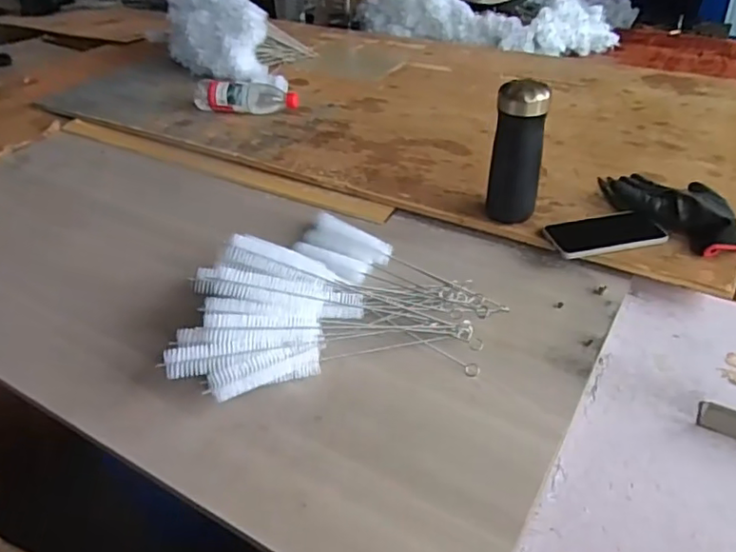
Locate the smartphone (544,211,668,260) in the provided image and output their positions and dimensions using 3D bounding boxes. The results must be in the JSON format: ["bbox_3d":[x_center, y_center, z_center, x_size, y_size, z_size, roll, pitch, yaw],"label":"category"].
[{"bbox_3d":[0.342,-0.064,0.870,0.162,0.012,0.092,-9,39,-12],"label":"smartphone"}]

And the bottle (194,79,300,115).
[{"bbox_3d":[-0.261,-0.388,1.284,0.232,0.054,0.064,5,39,10],"label":"bottle"}]

